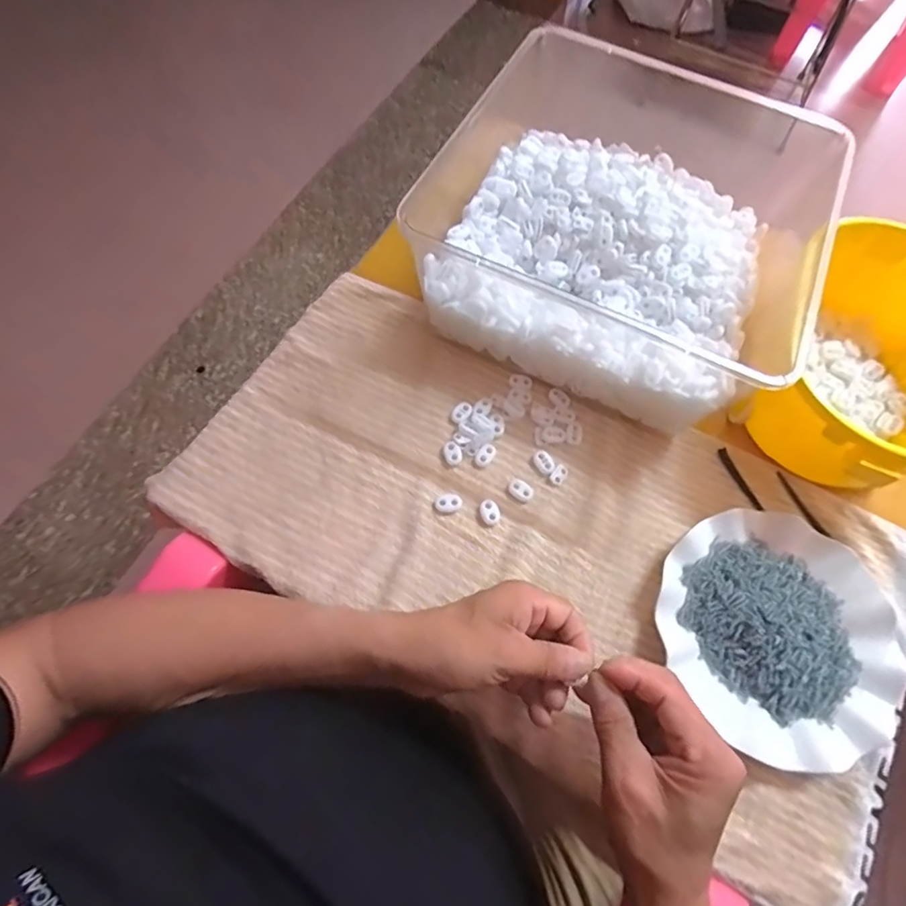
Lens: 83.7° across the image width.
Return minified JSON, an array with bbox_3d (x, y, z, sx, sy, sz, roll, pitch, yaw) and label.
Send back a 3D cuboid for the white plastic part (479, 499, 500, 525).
[{"bbox_3d":[0.031,0.050,0.427,0.016,0.006,0.020,-16,69,-10],"label":"white plastic part"}]

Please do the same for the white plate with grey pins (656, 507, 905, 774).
[{"bbox_3d":[0.253,0.135,0.388,0.175,0.020,0.180,1,67,-3],"label":"white plate with grey pins"}]

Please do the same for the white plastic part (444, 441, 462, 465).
[{"bbox_3d":[0.000,0.000,0.447,0.016,0.006,0.020,-14,69,-9],"label":"white plastic part"}]

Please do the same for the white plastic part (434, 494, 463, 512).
[{"bbox_3d":[-0.004,0.042,0.430,0.022,0.005,0.015,-5,67,-5],"label":"white plastic part"}]

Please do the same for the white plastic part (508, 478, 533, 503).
[{"bbox_3d":[0.059,0.032,0.437,0.015,0.004,0.022,-41,75,-18],"label":"white plastic part"}]

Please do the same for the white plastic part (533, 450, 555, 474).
[{"bbox_3d":[0.081,0.008,0.448,0.016,0.004,0.022,-30,72,-15],"label":"white plastic part"}]

